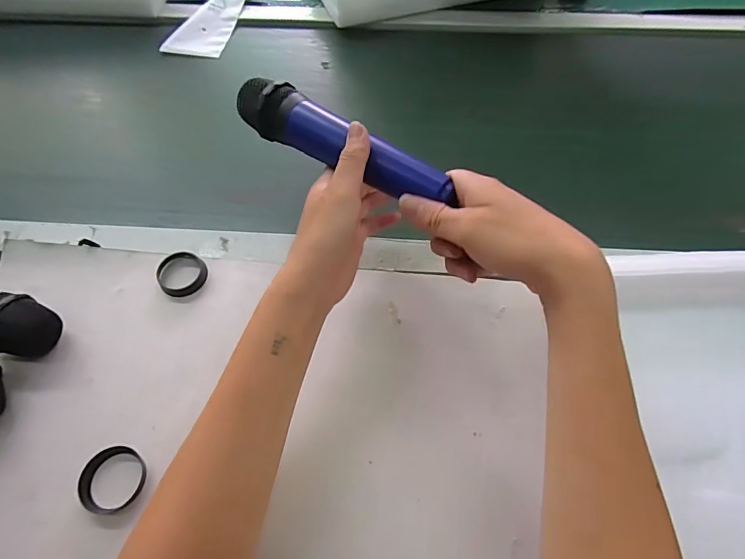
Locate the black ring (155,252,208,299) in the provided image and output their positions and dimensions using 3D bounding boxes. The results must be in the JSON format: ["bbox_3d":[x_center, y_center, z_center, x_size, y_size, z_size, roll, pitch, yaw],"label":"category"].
[{"bbox_3d":[-0.178,-0.005,0.406,0.042,0.015,0.042,0,58,0],"label":"black ring"}]

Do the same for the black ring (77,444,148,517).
[{"bbox_3d":[-0.187,0.145,0.315,0.045,0.008,0.044,0,58,0],"label":"black ring"}]

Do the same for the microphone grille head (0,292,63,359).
[{"bbox_3d":[-0.297,0.037,0.361,0.052,0.046,0.047,24,61,14],"label":"microphone grille head"}]

